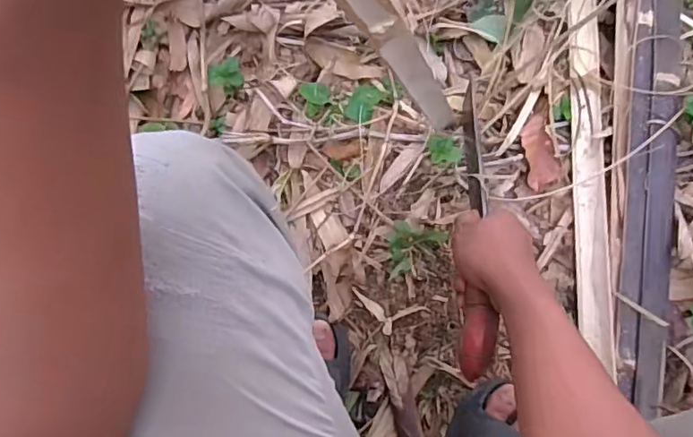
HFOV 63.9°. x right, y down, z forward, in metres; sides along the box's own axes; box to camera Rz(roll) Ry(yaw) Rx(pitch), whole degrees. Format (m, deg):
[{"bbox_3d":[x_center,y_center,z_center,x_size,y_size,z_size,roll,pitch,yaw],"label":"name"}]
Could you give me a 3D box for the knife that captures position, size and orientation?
[{"bbox_3d":[0.130,-0.012,0.571,0.029,0.040,0.349,3,54,5],"label":"knife"}]

